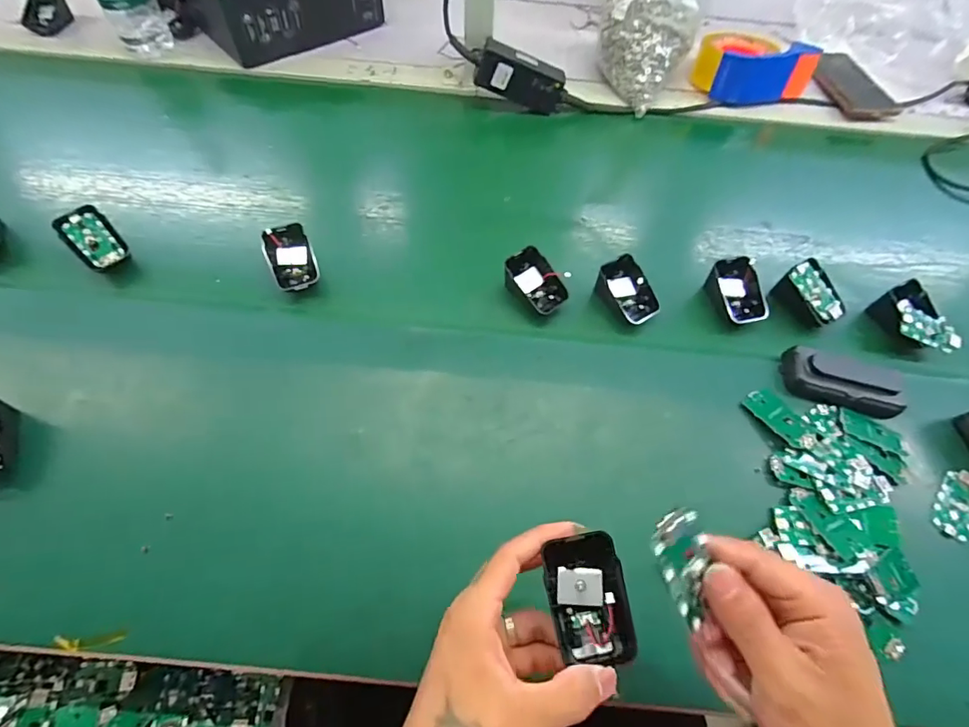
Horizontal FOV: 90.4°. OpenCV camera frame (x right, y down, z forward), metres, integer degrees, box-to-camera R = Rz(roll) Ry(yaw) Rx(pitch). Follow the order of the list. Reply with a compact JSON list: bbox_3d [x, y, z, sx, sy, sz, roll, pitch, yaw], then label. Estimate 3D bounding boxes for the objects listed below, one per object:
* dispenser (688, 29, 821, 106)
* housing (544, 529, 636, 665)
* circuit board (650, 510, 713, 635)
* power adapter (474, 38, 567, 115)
[{"bbox_3d":[0.382,-0.425,0.683,0.155,0.053,0.099,20,62,10],"label":"dispenser"},{"bbox_3d":[0.060,0.137,0.278,0.043,0.023,0.067,-13,68,-8],"label":"housing"},{"bbox_3d":[0.104,0.101,0.242,0.032,0.008,0.059,-33,105,-25],"label":"circuit board"},{"bbox_3d":[0.052,-0.373,0.633,0.124,0.057,0.031,12,65,-21],"label":"power adapter"}]

